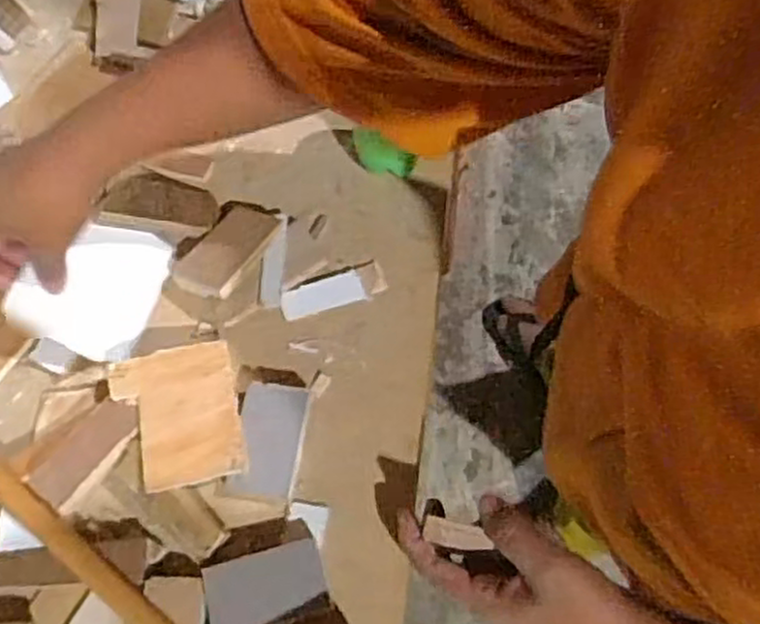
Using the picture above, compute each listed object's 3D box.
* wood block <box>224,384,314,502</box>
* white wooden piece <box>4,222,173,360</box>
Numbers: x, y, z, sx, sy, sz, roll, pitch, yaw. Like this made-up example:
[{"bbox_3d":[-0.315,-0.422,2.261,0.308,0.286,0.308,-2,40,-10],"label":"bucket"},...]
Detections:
[{"bbox_3d":[-0.076,0.088,0.503,0.044,0.007,0.076,9,80,-1],"label":"wood block"},{"bbox_3d":[-0.202,-0.021,0.525,0.012,0.094,0.098,-2,64,45],"label":"white wooden piece"}]

